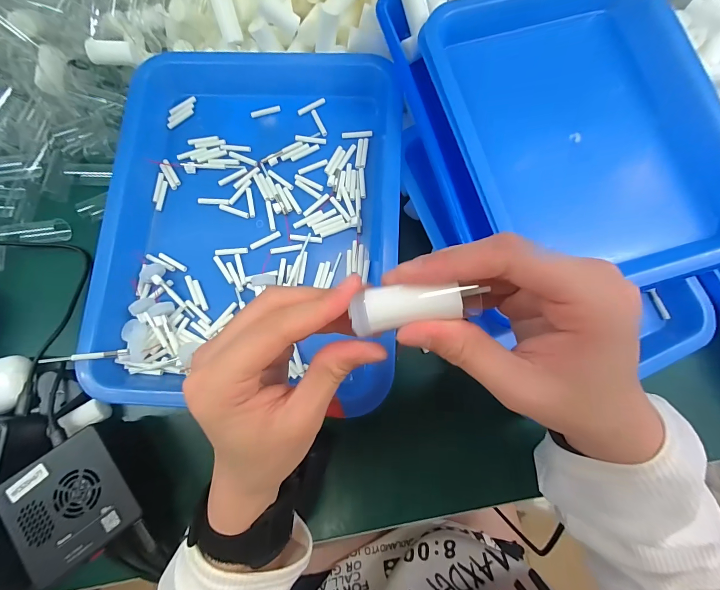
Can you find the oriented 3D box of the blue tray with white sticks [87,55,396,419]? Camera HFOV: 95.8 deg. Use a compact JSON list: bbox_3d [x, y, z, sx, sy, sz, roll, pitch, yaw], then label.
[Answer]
[{"bbox_3d":[-0.100,-0.081,0.303,0.264,0.047,0.340,3,76,-1],"label":"blue tray with white sticks"}]

